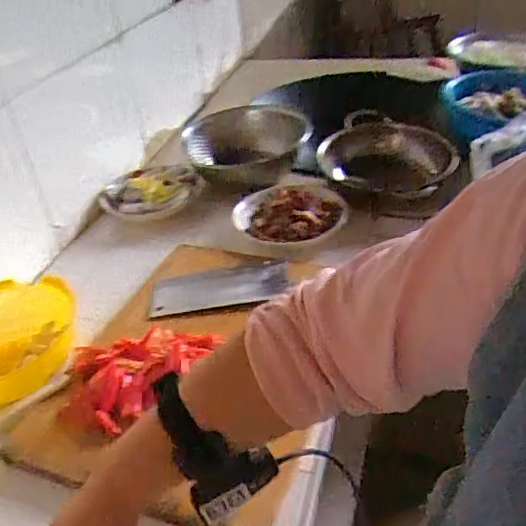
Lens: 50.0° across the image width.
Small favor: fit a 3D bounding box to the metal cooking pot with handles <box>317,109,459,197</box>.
[{"bbox_3d":[0.227,-0.188,1.010,0.219,0.096,0.219,-4,34,3],"label":"metal cooking pot with handles"}]

